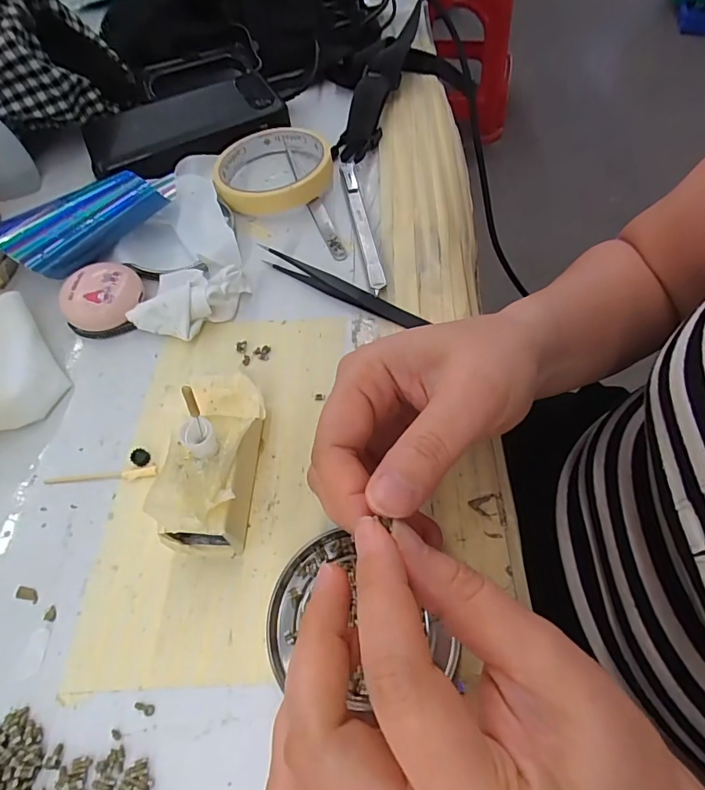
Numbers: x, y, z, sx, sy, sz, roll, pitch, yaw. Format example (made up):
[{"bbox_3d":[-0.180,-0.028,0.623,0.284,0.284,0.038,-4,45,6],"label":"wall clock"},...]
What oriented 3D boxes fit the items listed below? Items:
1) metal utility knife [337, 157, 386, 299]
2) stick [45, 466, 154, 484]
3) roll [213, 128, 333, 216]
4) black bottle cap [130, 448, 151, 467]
[{"bbox_3d":[0.006,-0.123,0.328,0.011,0.007,0.137,-9,60,-3],"label":"metal utility knife"},{"bbox_3d":[-0.132,0.043,0.245,0.059,0.004,0.006,-6,60,-1],"label":"stick"},{"bbox_3d":[-0.060,-0.170,0.352,0.086,0.018,0.085,-1,60,2],"label":"roll"},{"bbox_3d":[-0.112,0.033,0.249,0.010,0.006,0.010,-1,60,2],"label":"black bottle cap"}]

